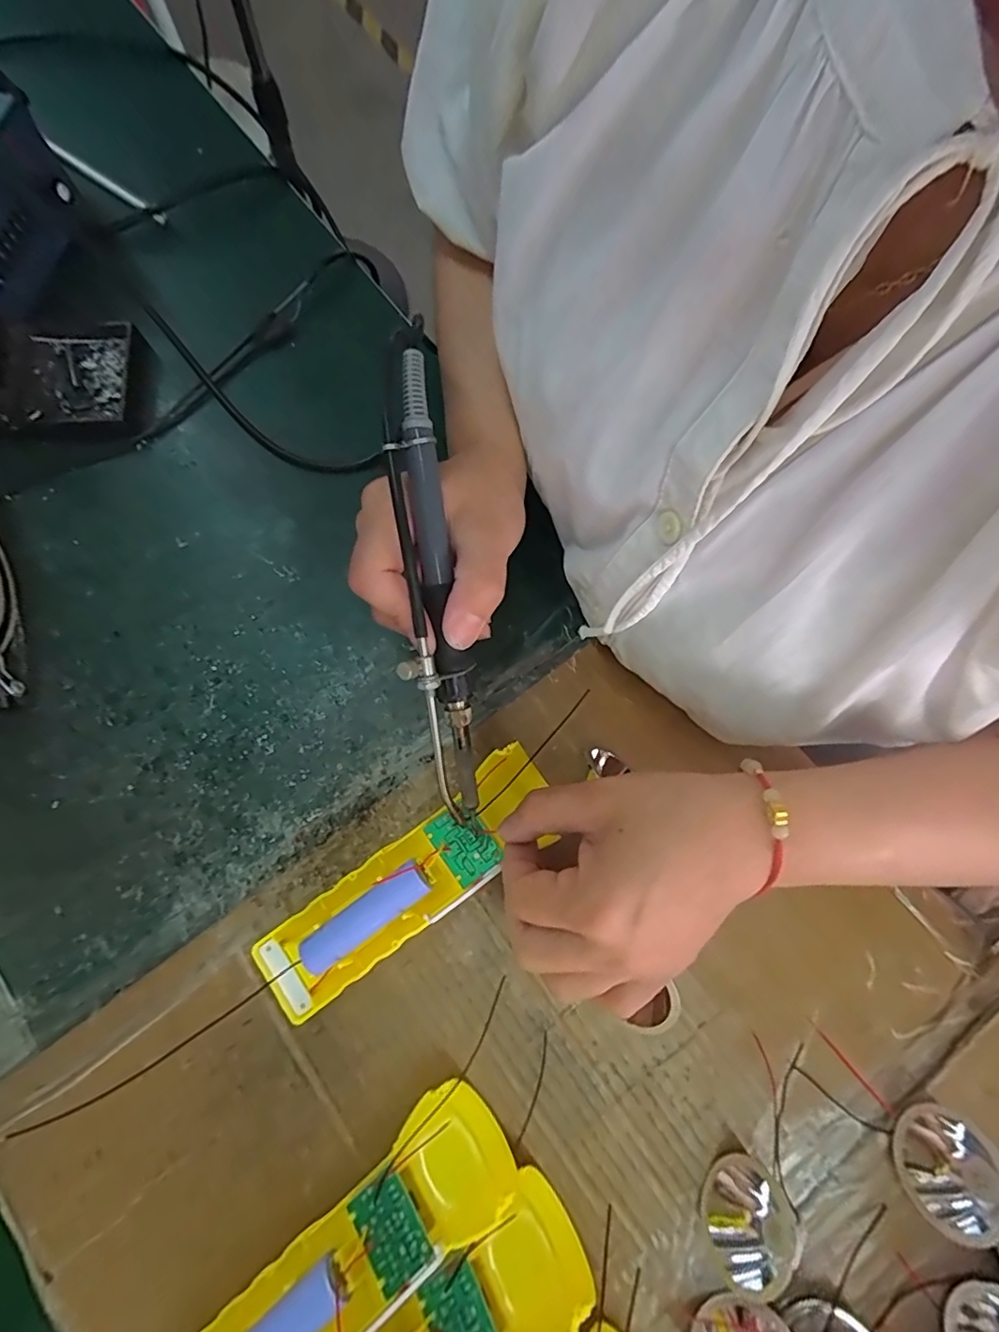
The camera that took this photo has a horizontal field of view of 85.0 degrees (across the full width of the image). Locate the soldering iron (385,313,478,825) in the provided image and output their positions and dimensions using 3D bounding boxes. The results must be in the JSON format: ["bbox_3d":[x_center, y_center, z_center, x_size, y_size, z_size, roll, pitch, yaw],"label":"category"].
[{"bbox_3d":[-0.030,-0.032,0.231,0.023,0.023,0.210,-7,99,-4],"label":"soldering iron"}]

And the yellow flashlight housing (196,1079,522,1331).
[{"bbox_3d":[-0.063,0.246,0.224,0.151,0.026,0.046,-36,54,-12],"label":"yellow flashlight housing"}]

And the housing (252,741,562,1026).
[{"bbox_3d":[-0.042,0.101,0.260,0.156,0.017,0.044,-39,78,-9],"label":"housing"}]

